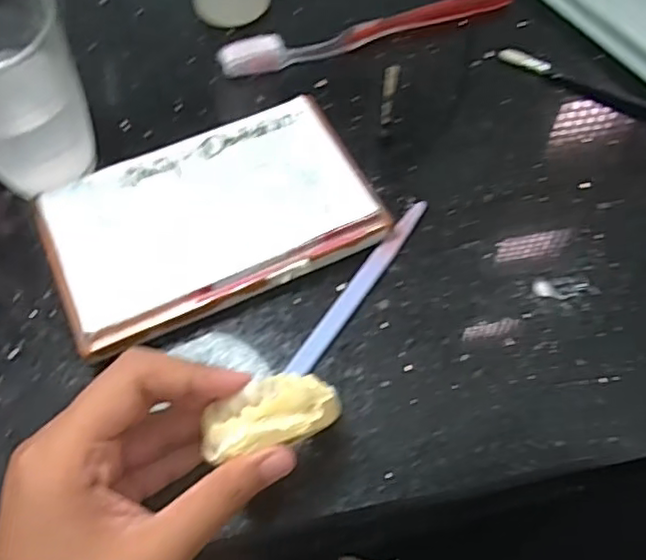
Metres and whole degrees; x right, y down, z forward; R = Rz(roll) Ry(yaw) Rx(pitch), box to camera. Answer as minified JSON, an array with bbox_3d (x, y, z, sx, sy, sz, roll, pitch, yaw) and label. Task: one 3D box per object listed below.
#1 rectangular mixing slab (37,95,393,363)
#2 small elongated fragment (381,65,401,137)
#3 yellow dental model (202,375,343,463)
[{"bbox_3d":[-0.054,-0.031,0.311,0.150,0.021,0.091,-25,61,-12],"label":"rectangular mixing slab"},{"bbox_3d":[0.034,-0.089,0.333,0.007,0.056,0.008,6,60,6],"label":"small elongated fragment"},{"bbox_3d":[-0.018,0.050,0.236,0.051,0.017,0.024,-17,66,-17],"label":"yellow dental model"}]

